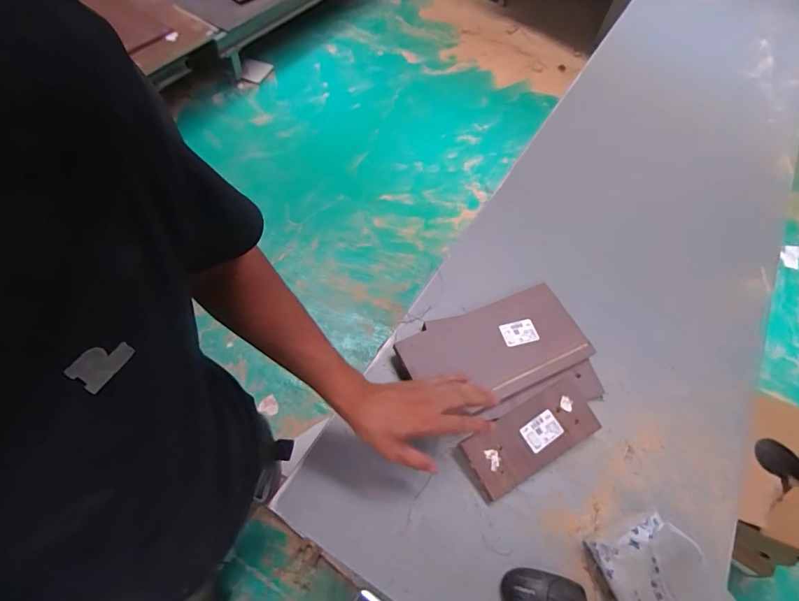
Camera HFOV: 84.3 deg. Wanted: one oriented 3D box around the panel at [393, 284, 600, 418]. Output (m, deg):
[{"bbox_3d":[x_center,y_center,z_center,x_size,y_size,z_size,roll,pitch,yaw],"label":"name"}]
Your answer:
[{"bbox_3d":[0.163,0.081,0.730,0.301,0.019,0.166,-23,65,-14],"label":"panel"}]

